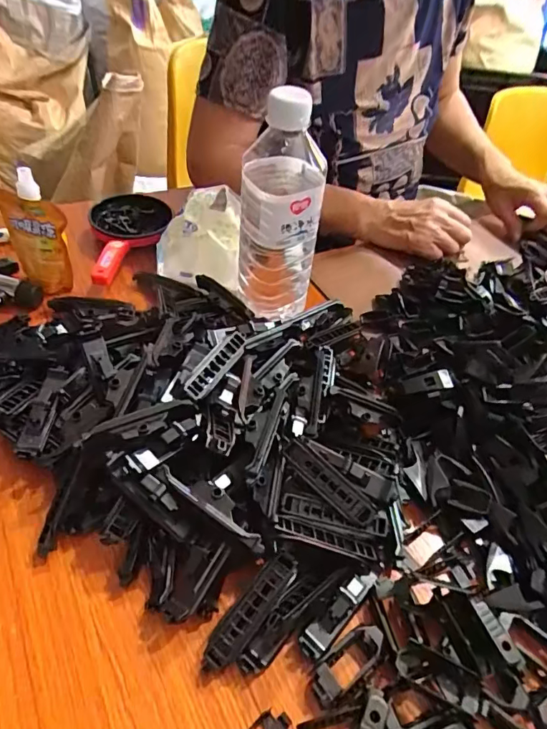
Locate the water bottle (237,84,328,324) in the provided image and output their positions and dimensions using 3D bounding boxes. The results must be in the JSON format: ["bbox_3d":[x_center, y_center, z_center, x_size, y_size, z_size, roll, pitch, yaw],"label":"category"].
[{"bbox_3d":[0.003,-0.125,0.405,0.068,0.190,0.064,5,46,-4],"label":"water bottle"}]

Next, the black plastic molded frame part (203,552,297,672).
[{"bbox_3d":[-0.012,0.148,0.288,0.019,0.017,0.075,36,54,23],"label":"black plastic molded frame part"}]

